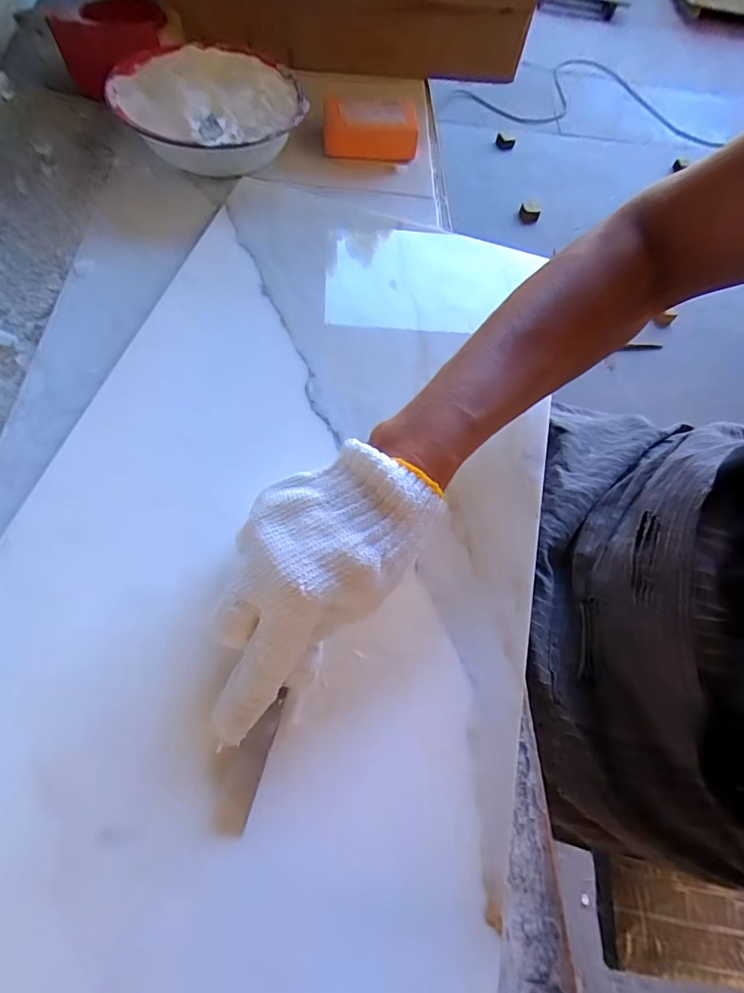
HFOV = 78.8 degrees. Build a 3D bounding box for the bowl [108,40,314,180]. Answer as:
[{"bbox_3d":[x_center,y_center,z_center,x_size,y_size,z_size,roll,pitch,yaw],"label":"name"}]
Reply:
[{"bbox_3d":[-0.144,-0.350,0.415,0.159,0.055,0.174,-10,65,-7],"label":"bowl"}]

